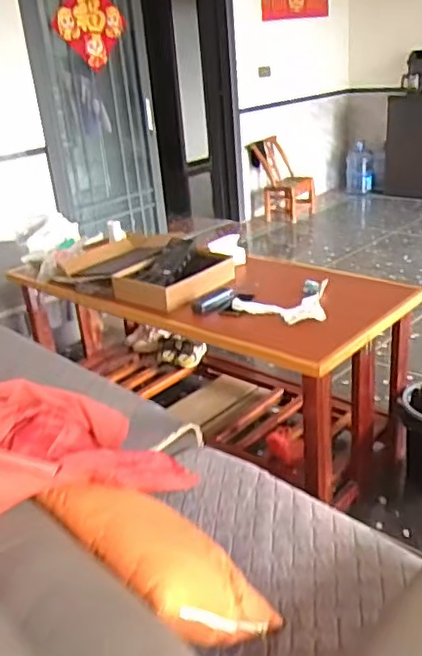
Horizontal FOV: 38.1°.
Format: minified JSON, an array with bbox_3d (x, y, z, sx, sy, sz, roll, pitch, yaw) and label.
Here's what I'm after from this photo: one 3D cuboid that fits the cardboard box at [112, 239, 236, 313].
[{"bbox_3d":[-0.118,-0.178,1.973,0.258,0.083,0.331,15,33,38],"label":"cardboard box"}]

